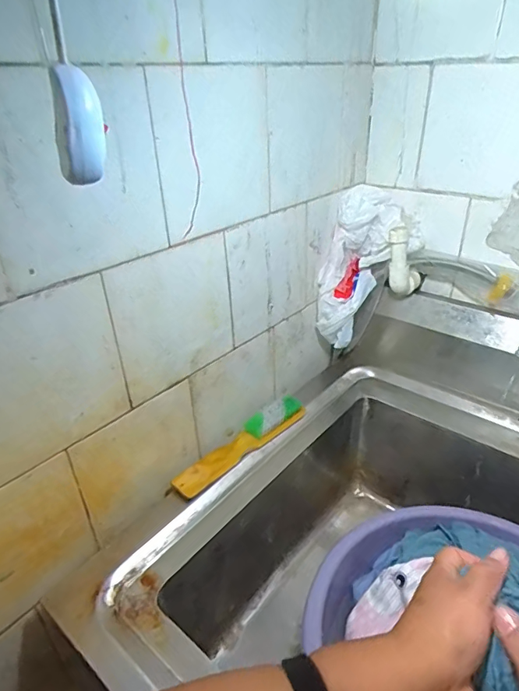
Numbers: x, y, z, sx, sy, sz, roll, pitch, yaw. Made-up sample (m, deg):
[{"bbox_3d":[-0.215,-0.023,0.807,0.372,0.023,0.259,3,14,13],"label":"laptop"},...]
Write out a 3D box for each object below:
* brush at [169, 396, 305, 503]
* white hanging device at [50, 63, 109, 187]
[{"bbox_3d":[-0.021,0.117,0.560,0.033,0.031,0.201,25,40,38],"label":"brush"},{"bbox_3d":[-0.091,-0.110,0.225,0.025,0.052,0.020,-11,31,-14],"label":"white hanging device"}]

